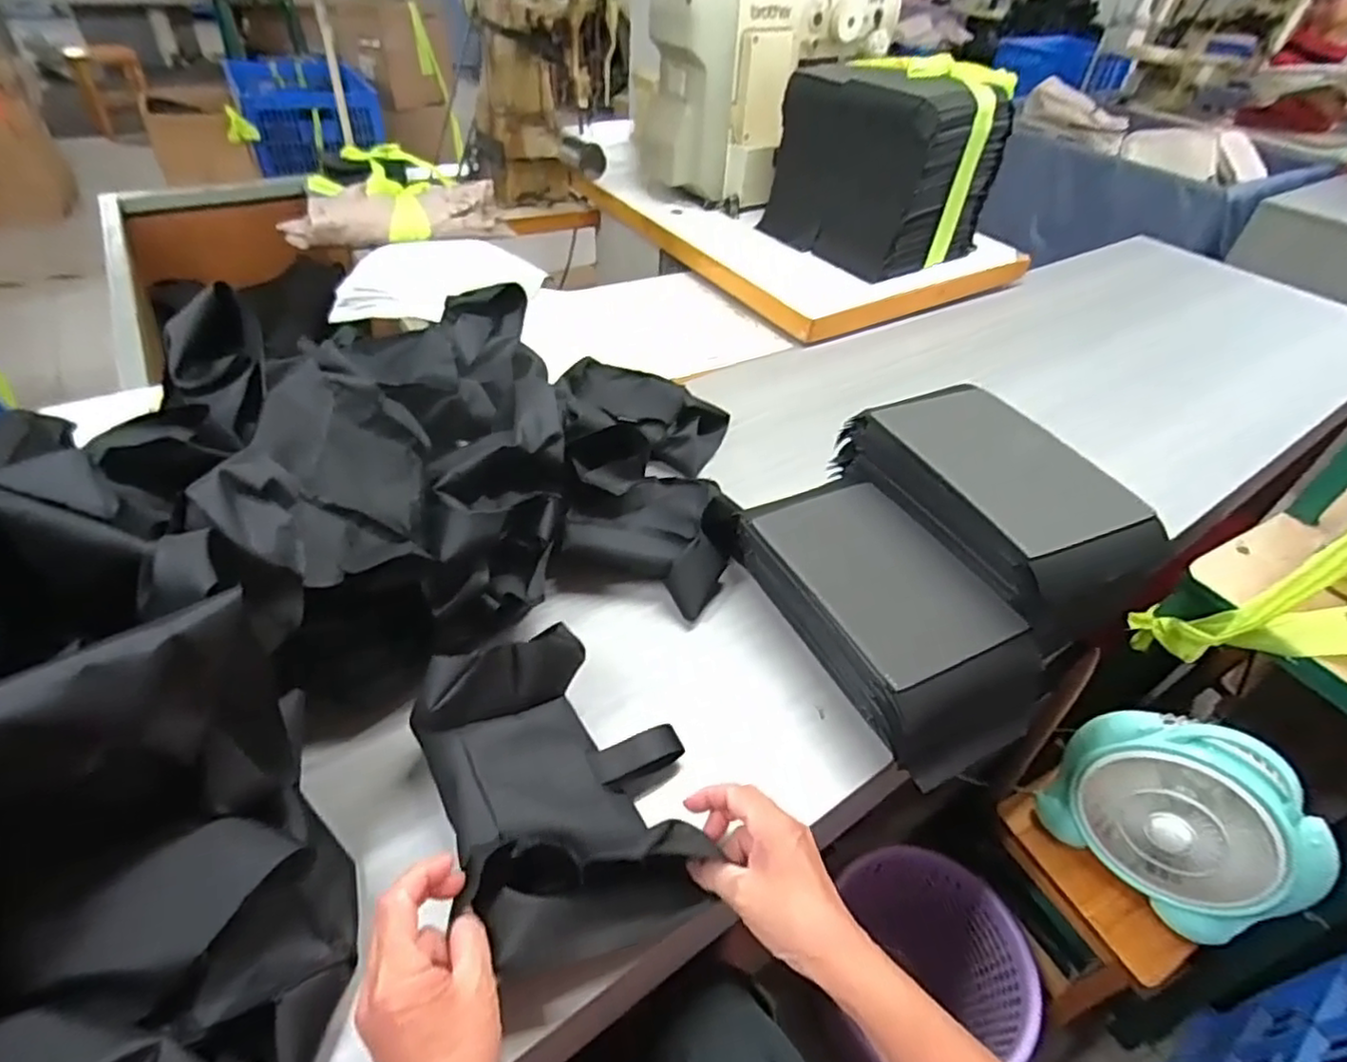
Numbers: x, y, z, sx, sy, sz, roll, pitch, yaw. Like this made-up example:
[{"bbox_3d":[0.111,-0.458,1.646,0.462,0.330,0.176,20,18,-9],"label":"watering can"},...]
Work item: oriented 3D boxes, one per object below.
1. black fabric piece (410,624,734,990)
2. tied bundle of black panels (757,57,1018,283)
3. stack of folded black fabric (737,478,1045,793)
[{"bbox_3d":[-0.077,0.176,0.469,0.171,0.116,0.198,-12,46,-18],"label":"black fabric piece"},{"bbox_3d":[0.381,-0.676,1.214,0.274,0.289,0.312,-23,50,-27],"label":"tied bundle of black panels"},{"bbox_3d":[0.198,0.075,0.635,0.159,0.093,0.289,-18,48,-23],"label":"stack of folded black fabric"}]

